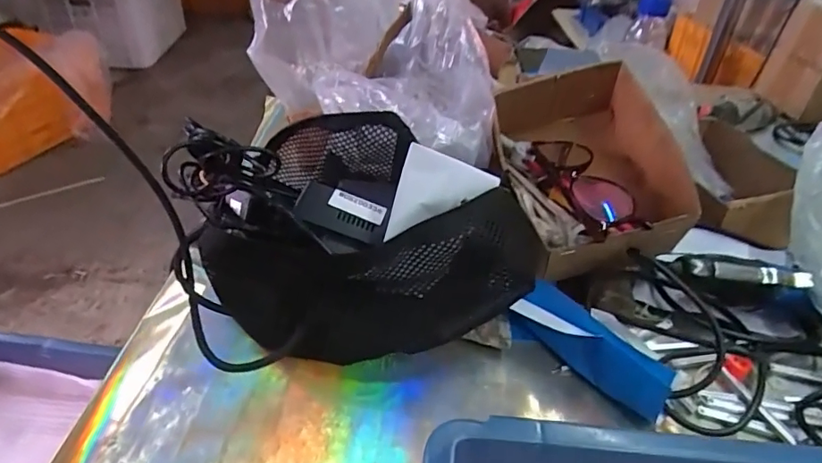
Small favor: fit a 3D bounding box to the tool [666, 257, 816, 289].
[{"bbox_3d":[0.243,0.031,0.394,0.098,0.018,0.018,6,37,4],"label":"tool"}]

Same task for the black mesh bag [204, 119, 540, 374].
[{"bbox_3d":[-0.025,0.009,0.389,0.219,0.116,0.154,15,40,16],"label":"black mesh bag"}]

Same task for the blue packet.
[{"bbox_3d":[0.120,0.079,0.360,0.107,0.050,0.028,29,46,30],"label":"blue packet"}]

